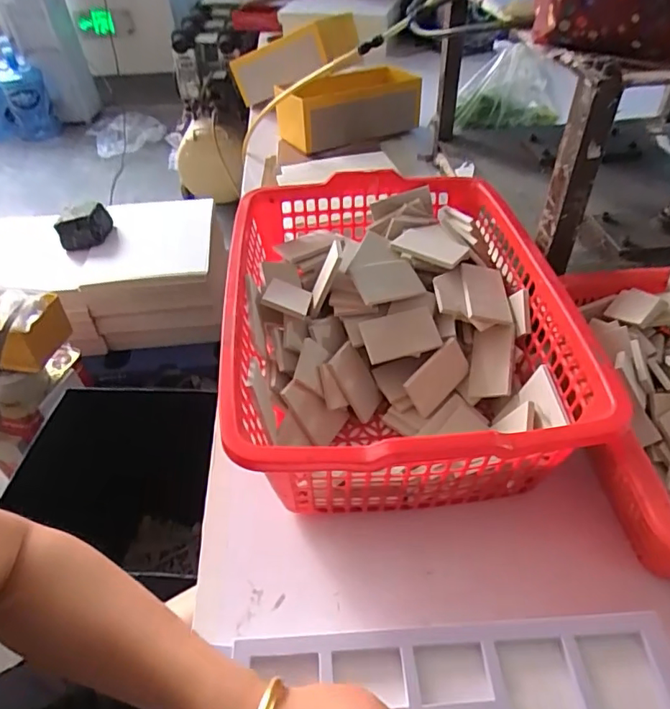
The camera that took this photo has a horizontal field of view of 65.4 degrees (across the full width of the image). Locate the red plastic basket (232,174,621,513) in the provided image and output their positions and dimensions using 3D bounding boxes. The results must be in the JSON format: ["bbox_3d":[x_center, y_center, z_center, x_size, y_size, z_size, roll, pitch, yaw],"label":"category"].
[{"bbox_3d":[0.068,-0.032,0.636,0.358,0.160,0.482,-7,43,-1],"label":"red plastic basket"}]

